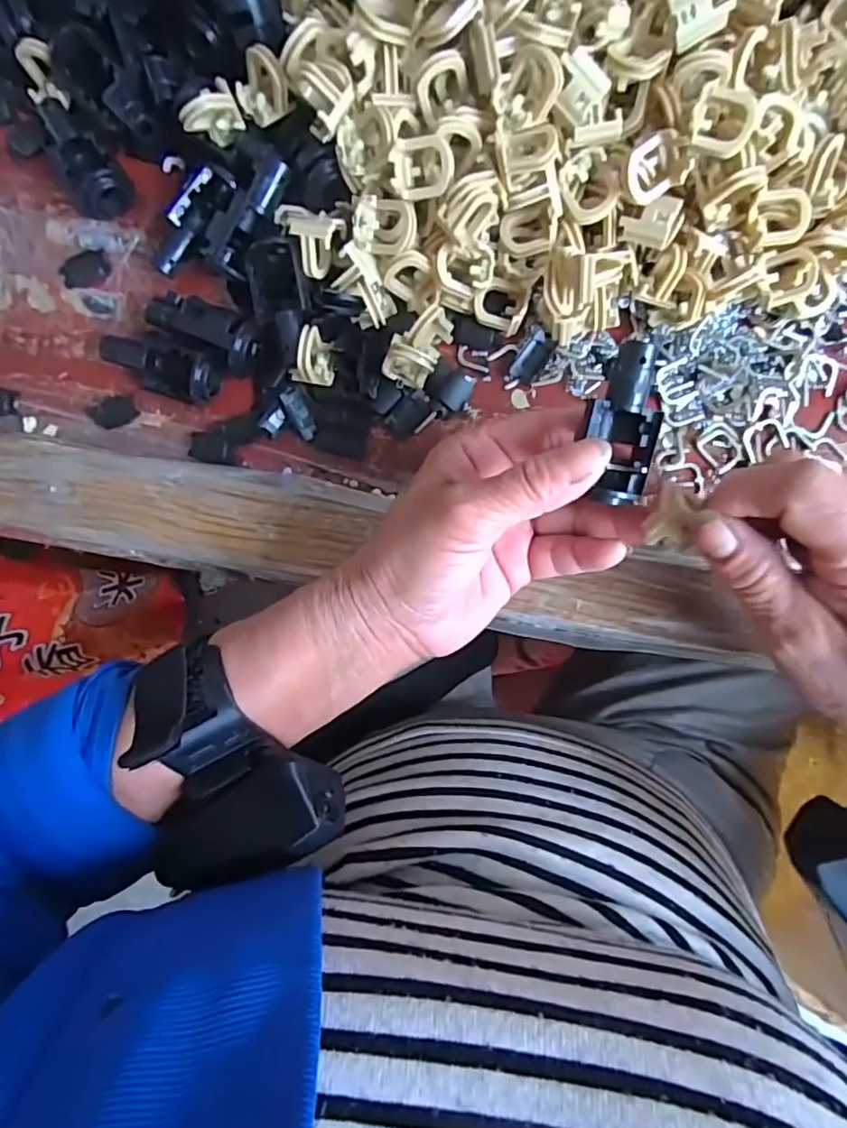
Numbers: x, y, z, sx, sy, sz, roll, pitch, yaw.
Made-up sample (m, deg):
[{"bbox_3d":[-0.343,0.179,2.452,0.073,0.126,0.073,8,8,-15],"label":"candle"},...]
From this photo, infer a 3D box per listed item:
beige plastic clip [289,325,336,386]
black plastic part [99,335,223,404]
[{"bbox_3d":[-0.049,-0.094,0.270,0.014,0.021,0.025,16,91,3],"label":"beige plastic clip"},{"bbox_3d":[-0.122,-0.090,0.276,0.051,0.025,0.020,16,91,3],"label":"black plastic part"}]

